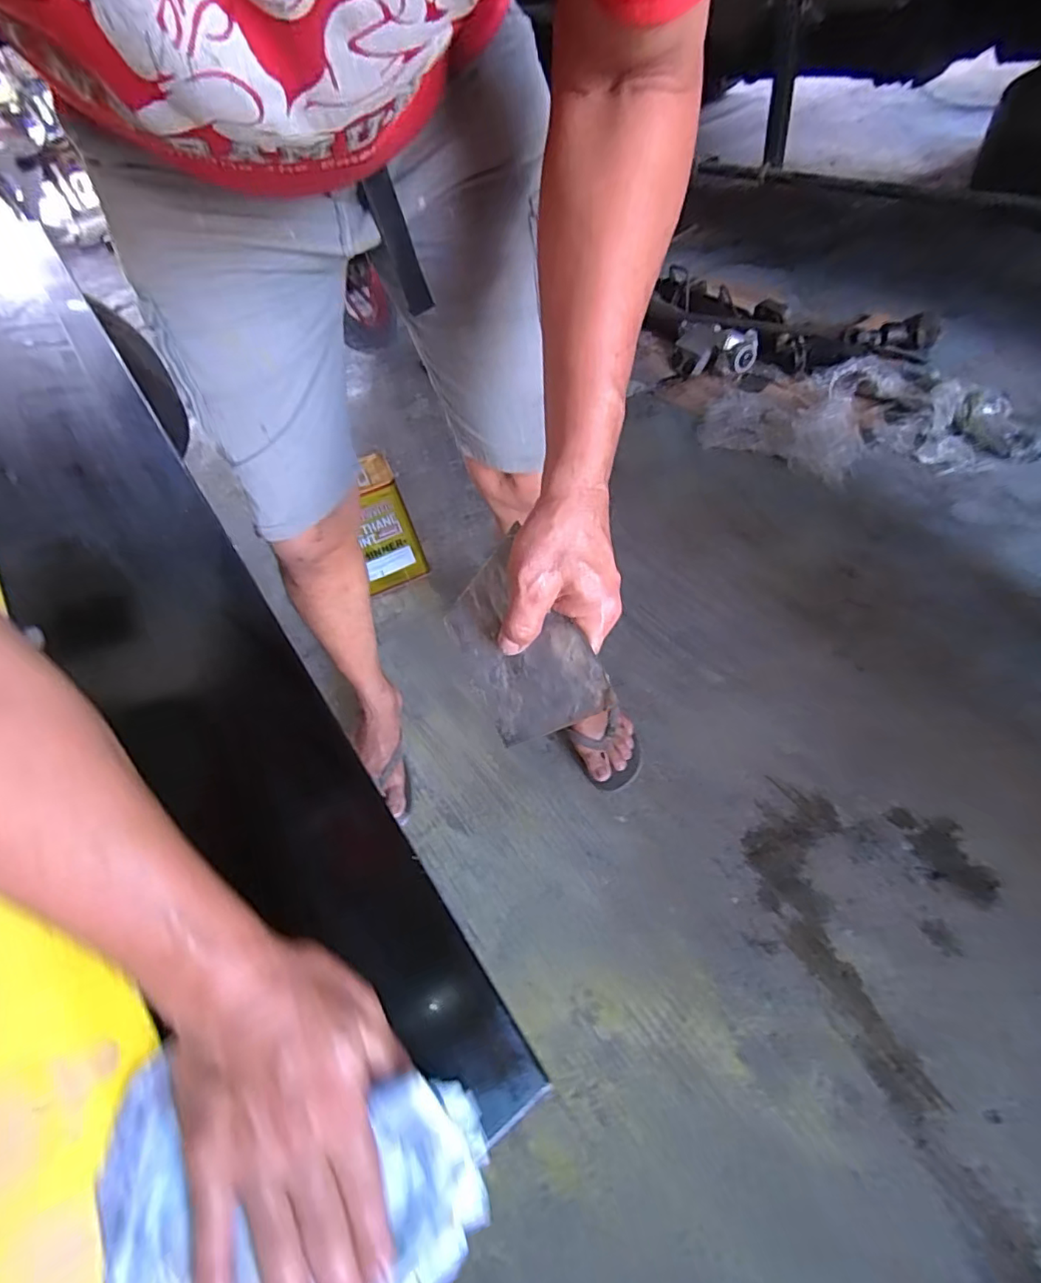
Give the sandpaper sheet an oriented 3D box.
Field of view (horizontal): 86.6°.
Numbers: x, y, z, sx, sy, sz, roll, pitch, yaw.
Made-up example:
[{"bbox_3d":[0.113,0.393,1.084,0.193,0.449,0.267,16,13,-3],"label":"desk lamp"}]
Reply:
[{"bbox_3d":[-0.003,0.005,0.389,0.004,0.096,0.135,2,55,-52],"label":"sandpaper sheet"}]

